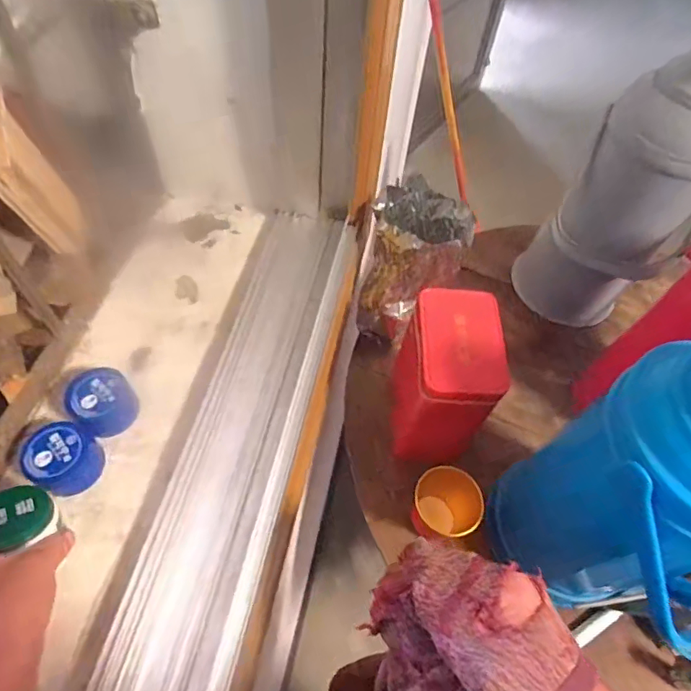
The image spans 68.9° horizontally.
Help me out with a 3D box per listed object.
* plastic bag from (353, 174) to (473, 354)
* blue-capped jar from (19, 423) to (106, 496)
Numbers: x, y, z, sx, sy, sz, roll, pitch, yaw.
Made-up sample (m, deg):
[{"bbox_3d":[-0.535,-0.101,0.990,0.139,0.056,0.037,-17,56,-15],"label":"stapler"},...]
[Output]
[{"bbox_3d":[0.091,-0.105,0.725,0.125,0.221,0.121,16,58,6],"label":"plastic bag"},{"bbox_3d":[-0.278,0.112,0.496,0.066,0.048,0.057,23,59,10],"label":"blue-capped jar"}]

